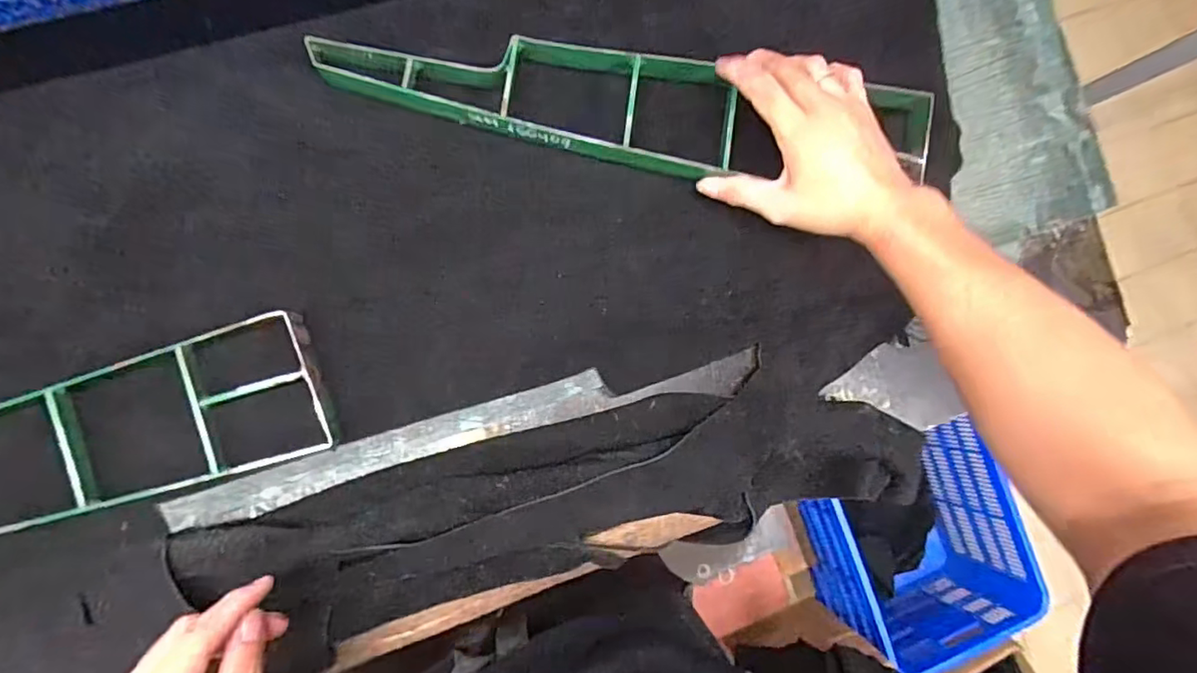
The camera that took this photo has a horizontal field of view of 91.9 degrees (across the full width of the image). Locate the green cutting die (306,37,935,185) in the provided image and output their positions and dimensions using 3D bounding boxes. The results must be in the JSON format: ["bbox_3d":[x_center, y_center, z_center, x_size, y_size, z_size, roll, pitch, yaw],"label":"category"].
[{"bbox_3d":[0.031,-0.173,0.454,0.480,0.032,0.091,2,88,-6],"label":"green cutting die"}]

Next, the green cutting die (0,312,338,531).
[{"bbox_3d":[-0.411,0.091,0.384,0.462,0.032,0.104,-17,93,-14],"label":"green cutting die"}]

